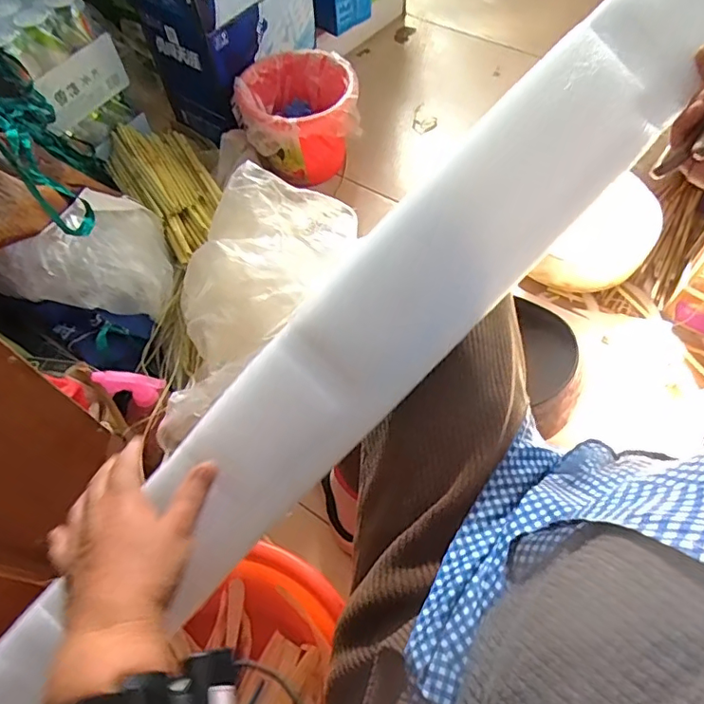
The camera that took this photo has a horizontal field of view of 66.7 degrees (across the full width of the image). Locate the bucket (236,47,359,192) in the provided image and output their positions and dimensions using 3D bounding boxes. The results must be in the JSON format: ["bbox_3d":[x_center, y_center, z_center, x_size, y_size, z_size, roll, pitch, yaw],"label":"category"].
[{"bbox_3d":[-0.106,-0.474,1.096,0.220,0.164,0.218,-1,60,2],"label":"bucket"}]

